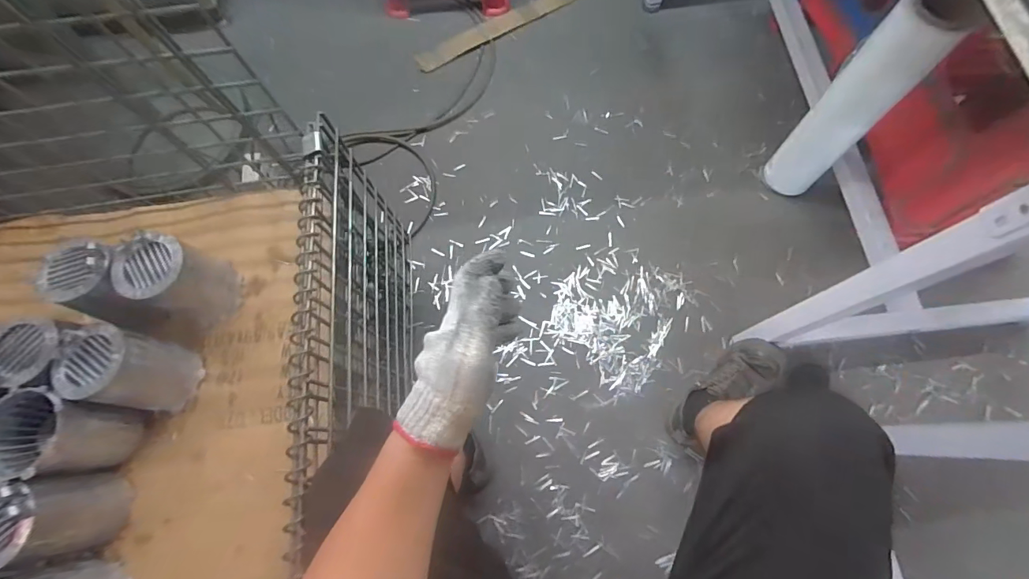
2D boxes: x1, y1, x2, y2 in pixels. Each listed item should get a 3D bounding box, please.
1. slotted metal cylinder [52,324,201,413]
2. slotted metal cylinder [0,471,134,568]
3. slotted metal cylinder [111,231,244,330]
[{"bbox_3d":[-0.477,0.100,0.563,0.087,0.112,0.090,15,72,7],"label":"slotted metal cylinder"},{"bbox_3d":[-0.503,0.252,0.501,0.070,0.137,0.087,-20,71,-5],"label":"slotted metal cylinder"},{"bbox_3d":[-0.451,-0.011,0.610,0.092,0.119,0.095,18,72,8],"label":"slotted metal cylinder"}]

